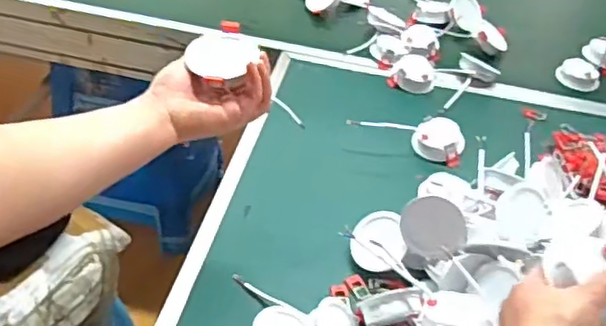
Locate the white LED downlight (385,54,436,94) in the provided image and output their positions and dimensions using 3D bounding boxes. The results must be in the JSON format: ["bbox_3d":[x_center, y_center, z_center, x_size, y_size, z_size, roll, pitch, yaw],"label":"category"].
[{"bbox_3d":[0.184,-0.148,1.028,0.067,0.029,0.074,24,47,20],"label":"white LED downlight"}]

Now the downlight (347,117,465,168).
[{"bbox_3d":[0.154,-0.048,0.901,0.159,0.041,0.068,15,44,11],"label":"downlight"}]

